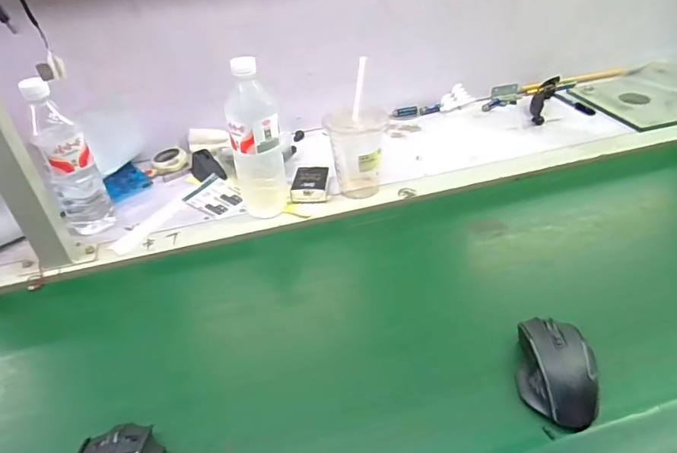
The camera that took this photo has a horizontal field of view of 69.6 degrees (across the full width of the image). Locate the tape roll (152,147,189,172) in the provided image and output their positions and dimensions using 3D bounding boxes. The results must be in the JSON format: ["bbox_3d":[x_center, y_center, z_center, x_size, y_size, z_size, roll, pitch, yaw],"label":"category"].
[{"bbox_3d":[-0.300,-0.117,0.868,0.055,0.019,0.062,-24,42,-24],"label":"tape roll"}]

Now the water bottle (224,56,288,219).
[{"bbox_3d":[-0.116,-0.118,0.691,0.068,0.224,0.060,-10,38,-8],"label":"water bottle"}]

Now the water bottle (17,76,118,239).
[{"bbox_3d":[-0.378,-0.088,0.680,0.068,0.219,0.057,-24,42,-23],"label":"water bottle"}]

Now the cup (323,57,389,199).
[{"bbox_3d":[0.032,-0.138,0.726,0.083,0.185,0.079,-2,38,2],"label":"cup"}]

